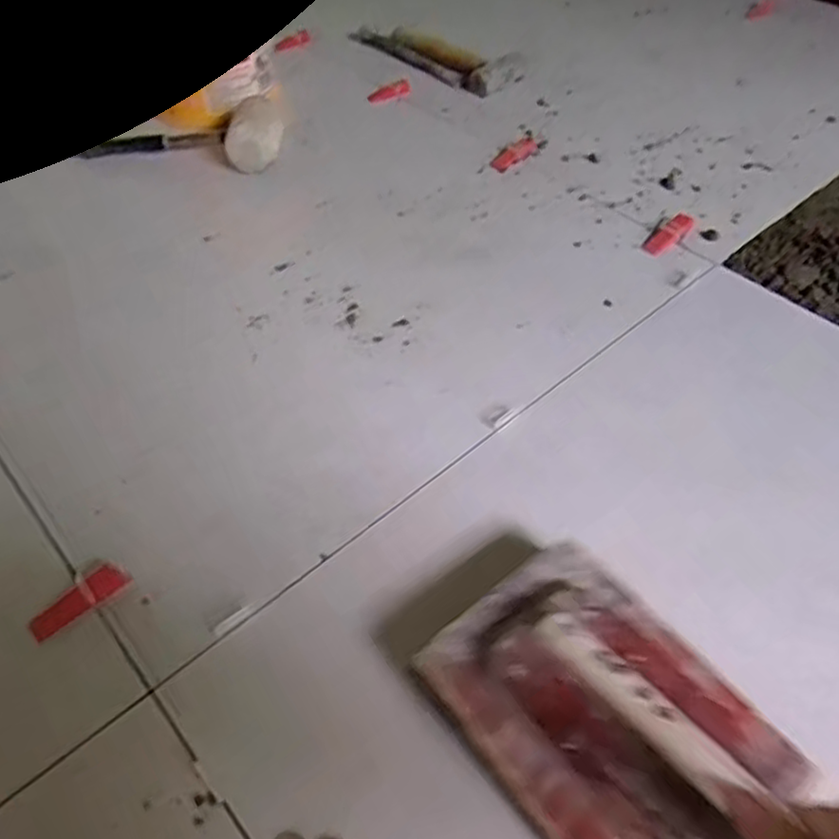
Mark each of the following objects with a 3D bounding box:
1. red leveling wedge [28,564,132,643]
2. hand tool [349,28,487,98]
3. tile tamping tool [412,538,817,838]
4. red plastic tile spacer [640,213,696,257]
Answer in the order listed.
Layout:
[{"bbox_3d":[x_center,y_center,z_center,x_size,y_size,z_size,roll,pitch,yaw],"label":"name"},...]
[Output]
[{"bbox_3d":[-0.269,0.140,0.547,0.076,0.016,0.024,-31,57,-22],"label":"red leveling wedge"},{"bbox_3d":[0.002,-0.624,1.179,0.071,0.032,0.312,-37,59,-26],"label":"hand tool"},{"bbox_3d":[0.134,0.195,0.435,0.160,0.074,0.258,-31,57,-23],"label":"tile tamping tool"},{"bbox_3d":[0.308,-0.229,0.856,0.085,0.011,0.028,-35,59,-25],"label":"red plastic tile spacer"}]

